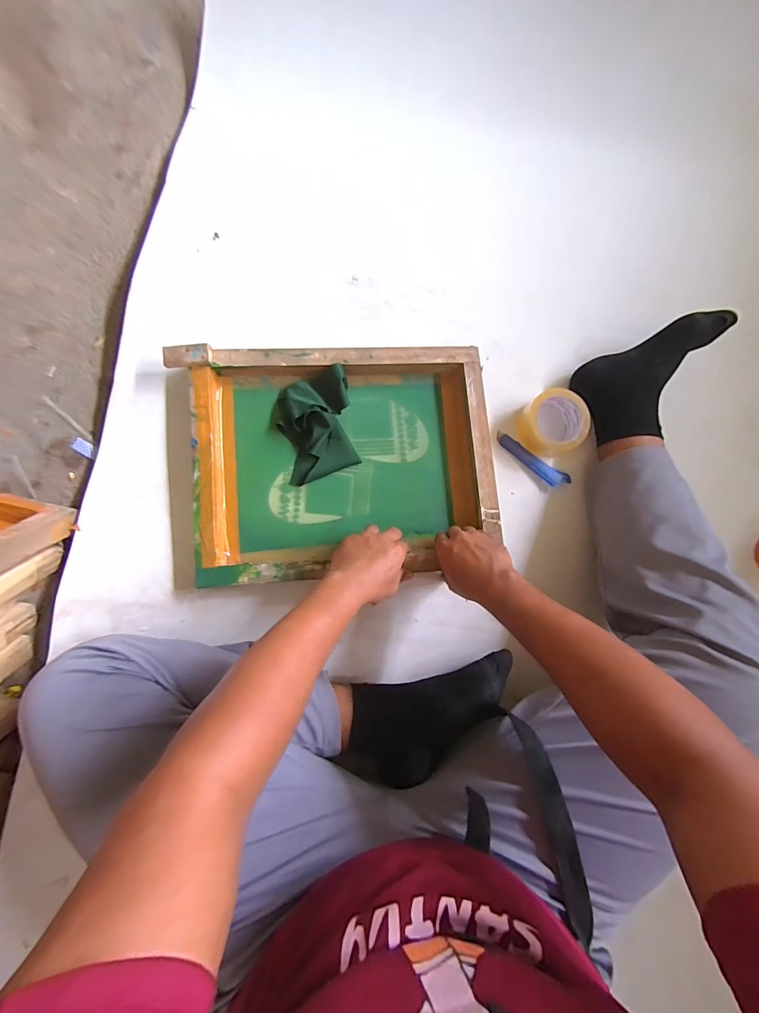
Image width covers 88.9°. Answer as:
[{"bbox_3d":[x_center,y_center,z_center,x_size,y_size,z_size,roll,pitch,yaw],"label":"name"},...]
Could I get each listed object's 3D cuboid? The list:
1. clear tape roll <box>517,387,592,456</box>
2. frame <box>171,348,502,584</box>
[{"bbox_3d":[0.283,-0.137,0.629,0.096,0.044,0.097,1,83,-5],"label":"clear tape roll"},{"bbox_3d":[-0.052,-0.073,0.606,0.452,0.053,0.348,-4,85,-4],"label":"frame"}]

